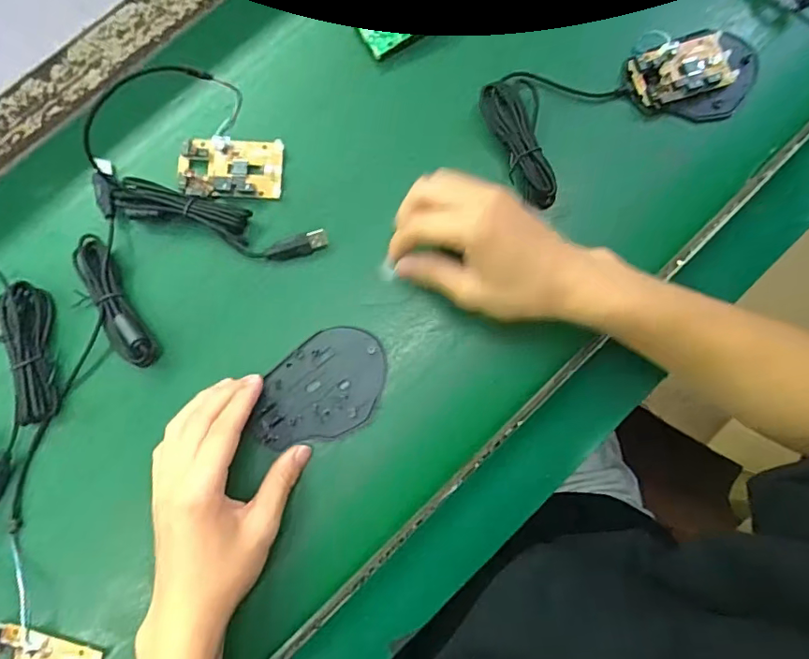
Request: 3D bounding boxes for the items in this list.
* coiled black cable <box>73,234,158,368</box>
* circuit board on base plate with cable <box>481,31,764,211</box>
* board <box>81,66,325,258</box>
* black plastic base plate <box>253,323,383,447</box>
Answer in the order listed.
[{"bbox_3d":[-0.213,-0.019,0.381,0.028,0.028,0.103,-30,84,-5],"label":"coiled black cable"},{"bbox_3d":[0.184,-0.193,0.431,0.246,0.024,0.101,-26,84,-5],"label":"circuit board on base plate with cable"},{"bbox_3d":[-0.157,-0.121,0.401,0.119,0.023,0.203,-39,85,-6],"label":"board"},{"bbox_3d":[-0.062,0.046,0.389,0.106,0.007,0.071,-39,85,-6],"label":"black plastic base plate"}]

